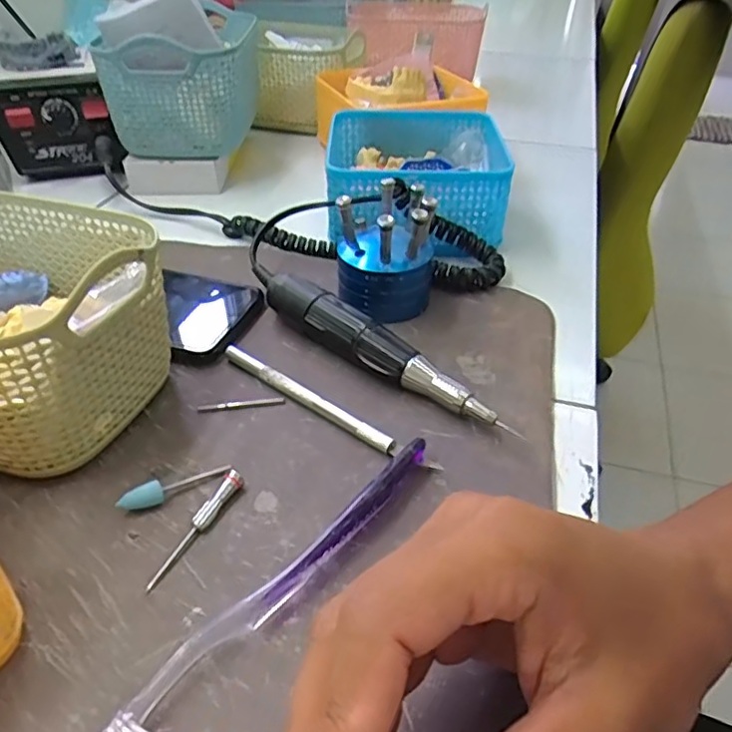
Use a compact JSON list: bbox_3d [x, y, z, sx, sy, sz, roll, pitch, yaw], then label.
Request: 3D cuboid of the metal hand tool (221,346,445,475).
[{"bbox_3d":[-0.023,0.020,0.314,0.137,0.008,0.009,27,46,28],"label":"metal hand tool"}]

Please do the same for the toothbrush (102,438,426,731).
[{"bbox_3d":[-0.035,0.085,0.228,0.020,0.016,0.187,26,45,27],"label":"toothbrush"}]

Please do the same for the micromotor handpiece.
[{"bbox_3d":[0.005,-0.007,0.333,0.158,0.026,0.022,33,49,32],"label":"micromotor handpiece"}]

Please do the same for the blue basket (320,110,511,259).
[{"bbox_3d":[0.037,-0.146,0.478,0.131,0.061,0.140,4,40,4],"label":"blue basket"}]

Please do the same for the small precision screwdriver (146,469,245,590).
[{"bbox_3d":[-0.070,0.067,0.256,0.008,0.008,0.059,18,42,19],"label":"small precision screwdriver"}]

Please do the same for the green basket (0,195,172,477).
[{"bbox_3d":[-0.185,-0.023,0.301,0.171,0.085,0.115,16,42,18],"label":"green basket"}]

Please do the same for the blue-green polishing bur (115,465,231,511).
[{"bbox_3d":[-0.084,0.053,0.273,0.049,0.008,0.009,-17,41,-39],"label":"blue-green polishing bur"}]

